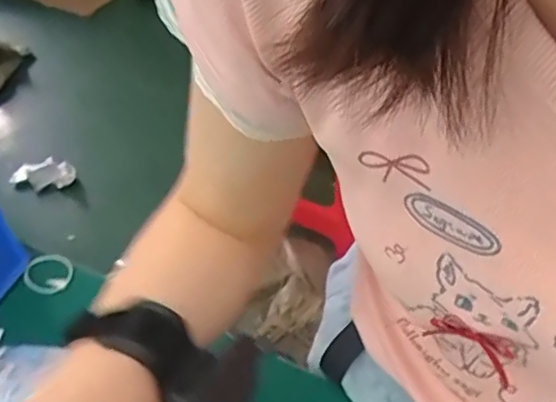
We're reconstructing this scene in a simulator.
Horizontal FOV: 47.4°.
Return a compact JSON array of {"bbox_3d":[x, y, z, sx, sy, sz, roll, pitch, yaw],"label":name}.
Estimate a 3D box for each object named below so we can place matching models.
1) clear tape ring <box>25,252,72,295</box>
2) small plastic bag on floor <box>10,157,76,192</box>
[{"bbox_3d":[-0.232,0.074,0.642,0.045,0.013,0.049,-1,49,1],"label":"clear tape ring"},{"bbox_3d":[-0.648,-0.074,1.745,0.173,0.043,0.095,-12,50,-8],"label":"small plastic bag on floor"}]

